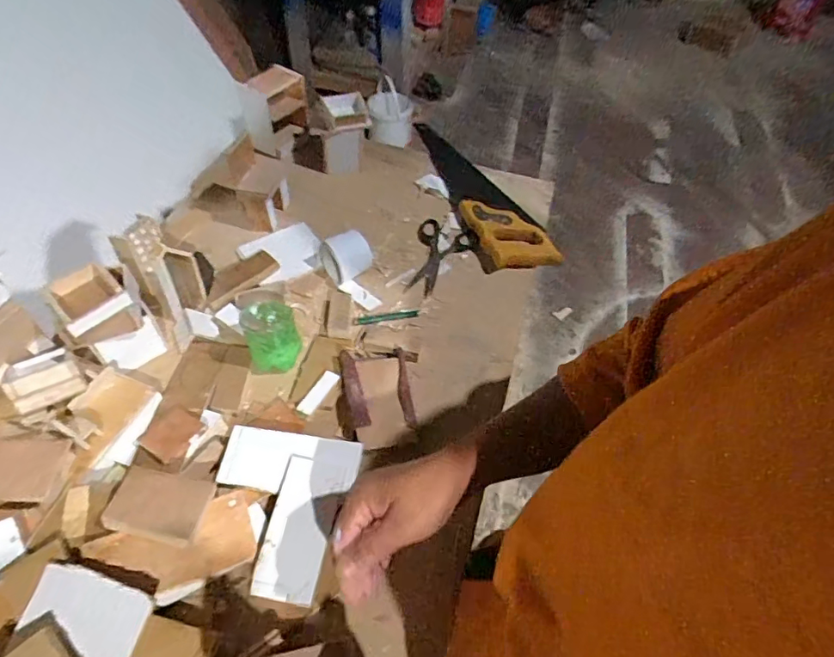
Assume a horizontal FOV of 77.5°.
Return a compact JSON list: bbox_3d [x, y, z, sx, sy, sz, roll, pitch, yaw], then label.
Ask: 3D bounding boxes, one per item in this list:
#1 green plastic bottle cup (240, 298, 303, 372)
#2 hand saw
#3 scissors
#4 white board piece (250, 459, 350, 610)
[{"bbox_3d":[-0.164,0.005,0.591,0.059,0.070,0.076,-18,54,-15],"label":"green plastic bottle cup"},{"bbox_3d":[0.092,-0.229,0.840,0.105,0.035,0.436,-14,54,-12],"label":"hand saw"},{"bbox_3d":[0.038,-0.104,0.730,0.087,0.019,0.157,8,52,4],"label":"scissors"},{"bbox_3d":[-0.106,0.179,0.471,0.056,0.009,0.120,12,57,3],"label":"white board piece"}]

